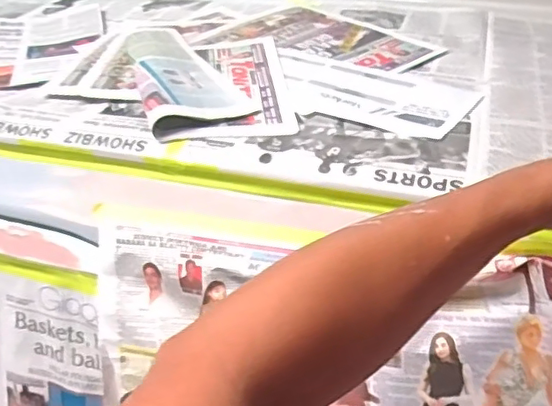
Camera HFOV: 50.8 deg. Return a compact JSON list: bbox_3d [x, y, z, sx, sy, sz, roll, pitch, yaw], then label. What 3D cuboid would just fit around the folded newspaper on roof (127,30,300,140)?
[{"bbox_3d":[-0.092,-0.172,0.773,0.205,0.030,0.297,-5,35,-4],"label":"folded newspaper on roof"}]

